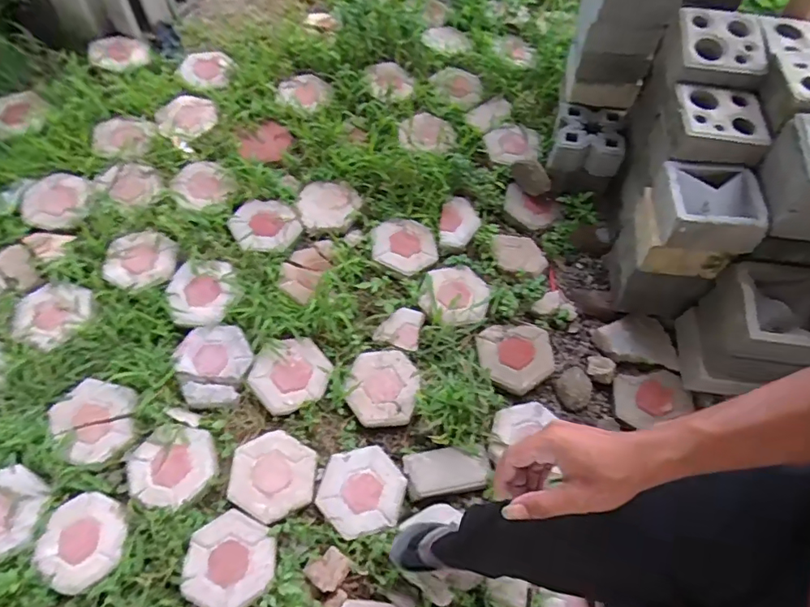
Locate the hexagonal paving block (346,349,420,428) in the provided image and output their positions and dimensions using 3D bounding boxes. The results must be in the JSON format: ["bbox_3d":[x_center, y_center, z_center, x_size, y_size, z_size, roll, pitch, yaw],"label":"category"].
[{"bbox_3d":[-0.057,0.224,1.420,0.179,0.044,0.206,9,64,4],"label":"hexagonal paving block"}]

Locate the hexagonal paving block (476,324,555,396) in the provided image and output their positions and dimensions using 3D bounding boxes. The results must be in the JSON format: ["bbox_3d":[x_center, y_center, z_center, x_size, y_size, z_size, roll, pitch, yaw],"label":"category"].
[{"bbox_3d":[0.313,0.148,1.472,0.207,0.042,0.200,-5,63,-3],"label":"hexagonal paving block"}]

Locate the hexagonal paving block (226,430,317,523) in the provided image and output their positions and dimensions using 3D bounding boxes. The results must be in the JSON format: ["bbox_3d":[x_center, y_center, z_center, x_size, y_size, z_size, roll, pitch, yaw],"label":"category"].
[{"bbox_3d":[-0.325,0.421,1.298,0.198,0.056,0.204,0,62,-2],"label":"hexagonal paving block"}]

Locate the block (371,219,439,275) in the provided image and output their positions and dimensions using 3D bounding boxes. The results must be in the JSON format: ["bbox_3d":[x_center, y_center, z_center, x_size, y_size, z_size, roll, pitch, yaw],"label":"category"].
[{"bbox_3d":[0.001,-0.172,1.582,0.200,0.038,0.175,0,62,-2],"label":"block"}]

